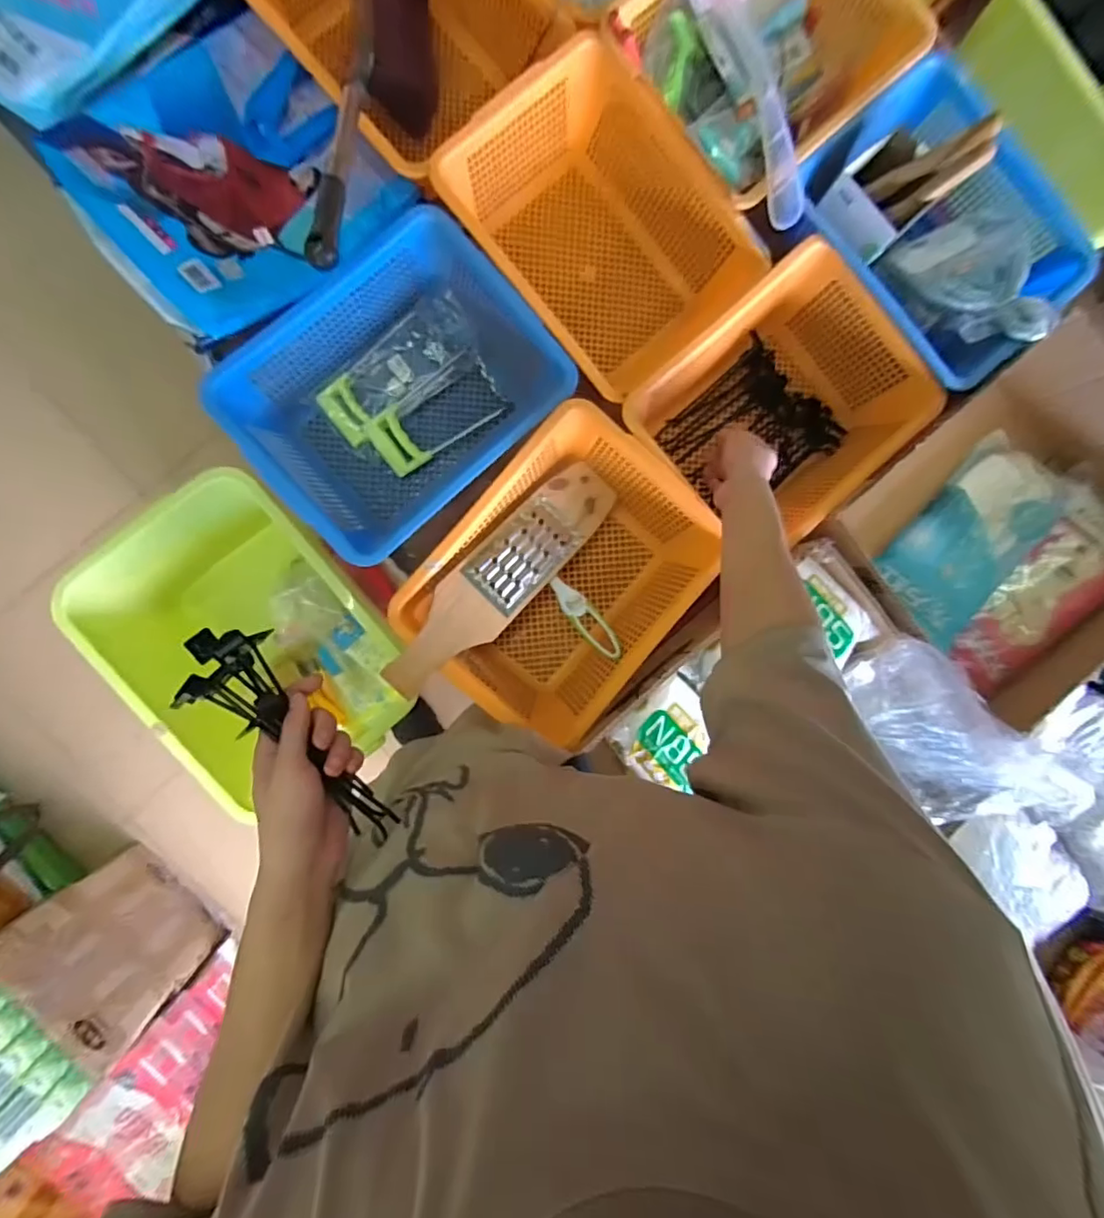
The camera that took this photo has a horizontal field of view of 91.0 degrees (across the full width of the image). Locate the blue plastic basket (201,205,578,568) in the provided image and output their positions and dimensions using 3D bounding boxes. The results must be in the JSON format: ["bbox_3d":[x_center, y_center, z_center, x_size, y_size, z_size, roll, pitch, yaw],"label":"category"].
[{"bbox_3d":[-0.193,-0.273,0.711,0.366,0.147,0.284,-45,95,-3],"label":"blue plastic basket"}]

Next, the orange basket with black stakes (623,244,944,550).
[{"bbox_3d":[0.303,-0.266,0.763,0.353,0.136,0.274,-42,95,-3],"label":"orange basket with black stakes"}]

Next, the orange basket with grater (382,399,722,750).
[{"bbox_3d":[0.003,-0.031,0.731,0.284,0.153,0.392,39,88,-5],"label":"orange basket with grater"}]

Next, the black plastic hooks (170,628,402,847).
[{"bbox_3d":[-0.214,0.104,0.454,0.055,0.082,0.227,-44,92,-3],"label":"black plastic hooks"}]

